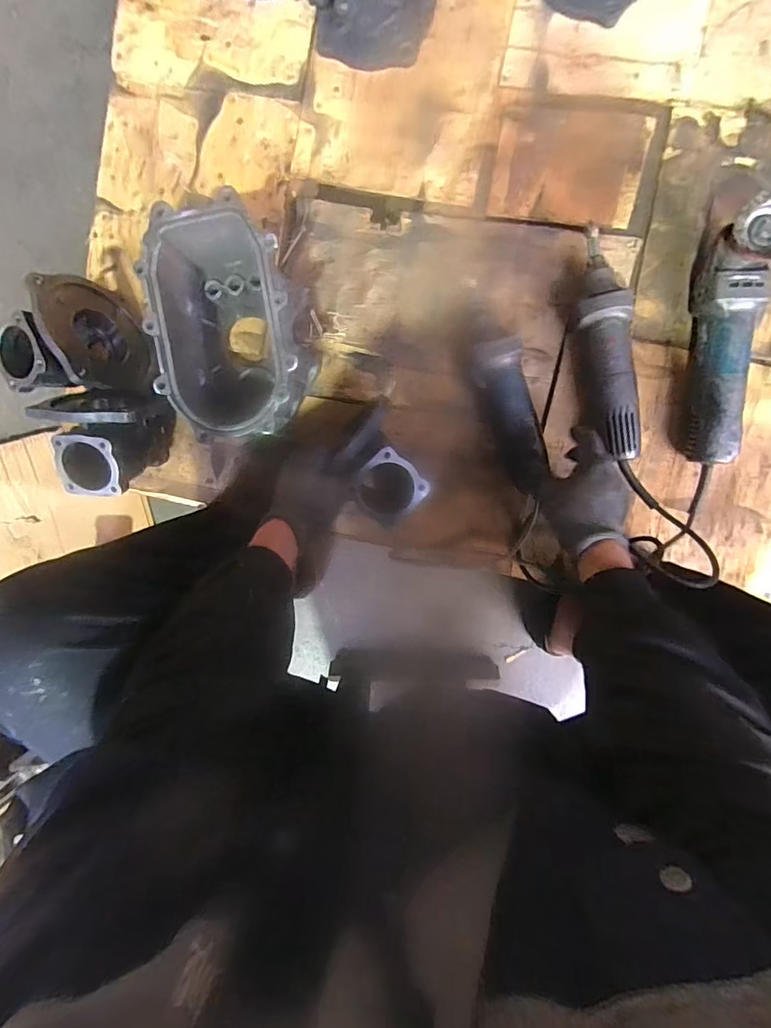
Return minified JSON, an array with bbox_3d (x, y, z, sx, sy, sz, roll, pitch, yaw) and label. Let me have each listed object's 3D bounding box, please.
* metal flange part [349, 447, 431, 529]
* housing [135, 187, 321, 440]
[{"bbox_3d":[0.003,-0.029,0.547,0.076,0.008,0.079,-44,110,13],"label":"metal flange part"},{"bbox_3d":[-0.191,-0.229,0.605,0.163,0.140,0.261,-8,93,6],"label":"housing"}]

